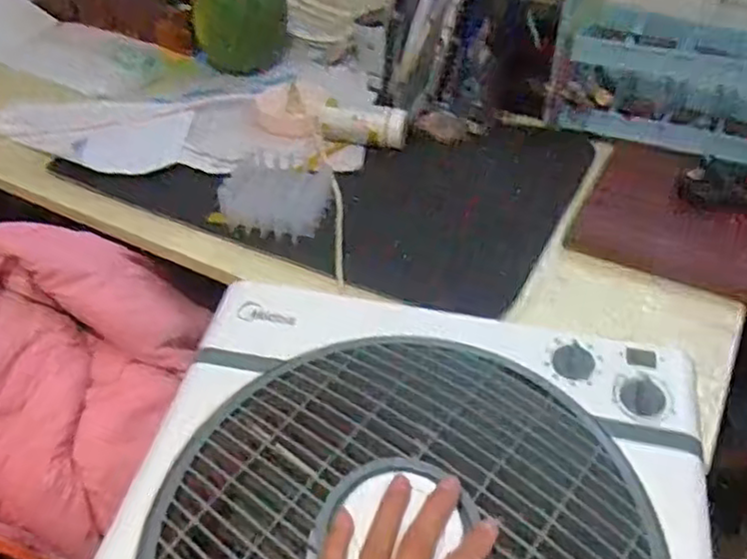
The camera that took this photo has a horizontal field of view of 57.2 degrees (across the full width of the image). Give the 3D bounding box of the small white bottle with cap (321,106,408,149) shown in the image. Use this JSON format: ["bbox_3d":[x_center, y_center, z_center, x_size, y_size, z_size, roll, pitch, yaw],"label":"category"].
[{"bbox_3d":[-0.013,-0.195,0.863,0.110,0.041,0.039,2,40,2],"label":"small white bottle with cap"}]

